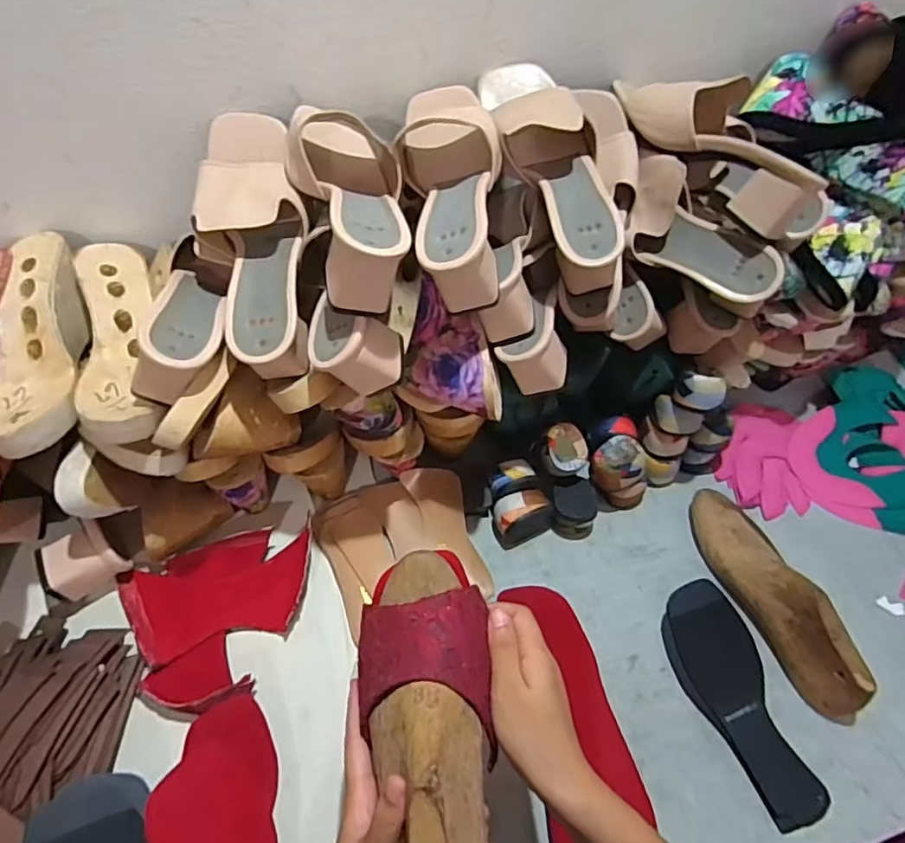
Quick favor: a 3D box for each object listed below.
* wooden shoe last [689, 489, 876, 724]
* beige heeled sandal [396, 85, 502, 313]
[{"bbox_3d":[0.326,0.168,0.588,0.067,0.078,0.238,-7,56,-10],"label":"wooden shoe last"},{"bbox_3d":[-0.001,-0.208,0.507,0.082,0.076,0.238,-5,55,-8],"label":"beige heeled sandal"}]

